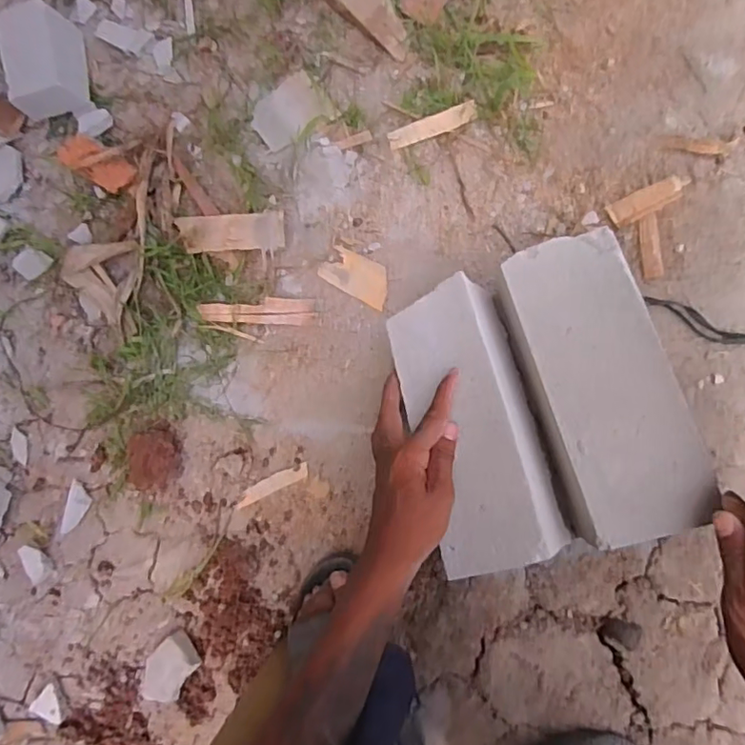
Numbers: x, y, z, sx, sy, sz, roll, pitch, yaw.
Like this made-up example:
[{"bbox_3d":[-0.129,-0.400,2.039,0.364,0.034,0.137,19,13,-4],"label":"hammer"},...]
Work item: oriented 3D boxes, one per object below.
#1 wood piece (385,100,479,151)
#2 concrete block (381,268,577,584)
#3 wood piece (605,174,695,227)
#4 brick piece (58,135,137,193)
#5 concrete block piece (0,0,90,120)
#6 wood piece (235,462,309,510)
[{"bbox_3d":[0.069,-0.284,0.647,0.103,0.008,0.024,-16,91,4],"label":"wood piece"},{"bbox_3d":[0.098,0.052,0.533,0.108,0.102,0.254,-17,72,10],"label":"concrete block"},{"bbox_3d":[0.291,-0.181,0.590,0.081,0.011,0.027,-23,90,4],"label":"wood piece"},{"bbox_3d":[-0.322,-0.245,0.669,0.088,0.043,0.046,33,93,7],"label":"brick piece"},{"bbox_3d":[-0.381,-0.363,0.654,0.077,0.057,0.111,-8,91,7],"label":"concrete block piece"},{"bbox_3d":[-0.118,0.131,0.655,0.098,0.004,0.018,-26,90,4],"label":"wood piece"}]

